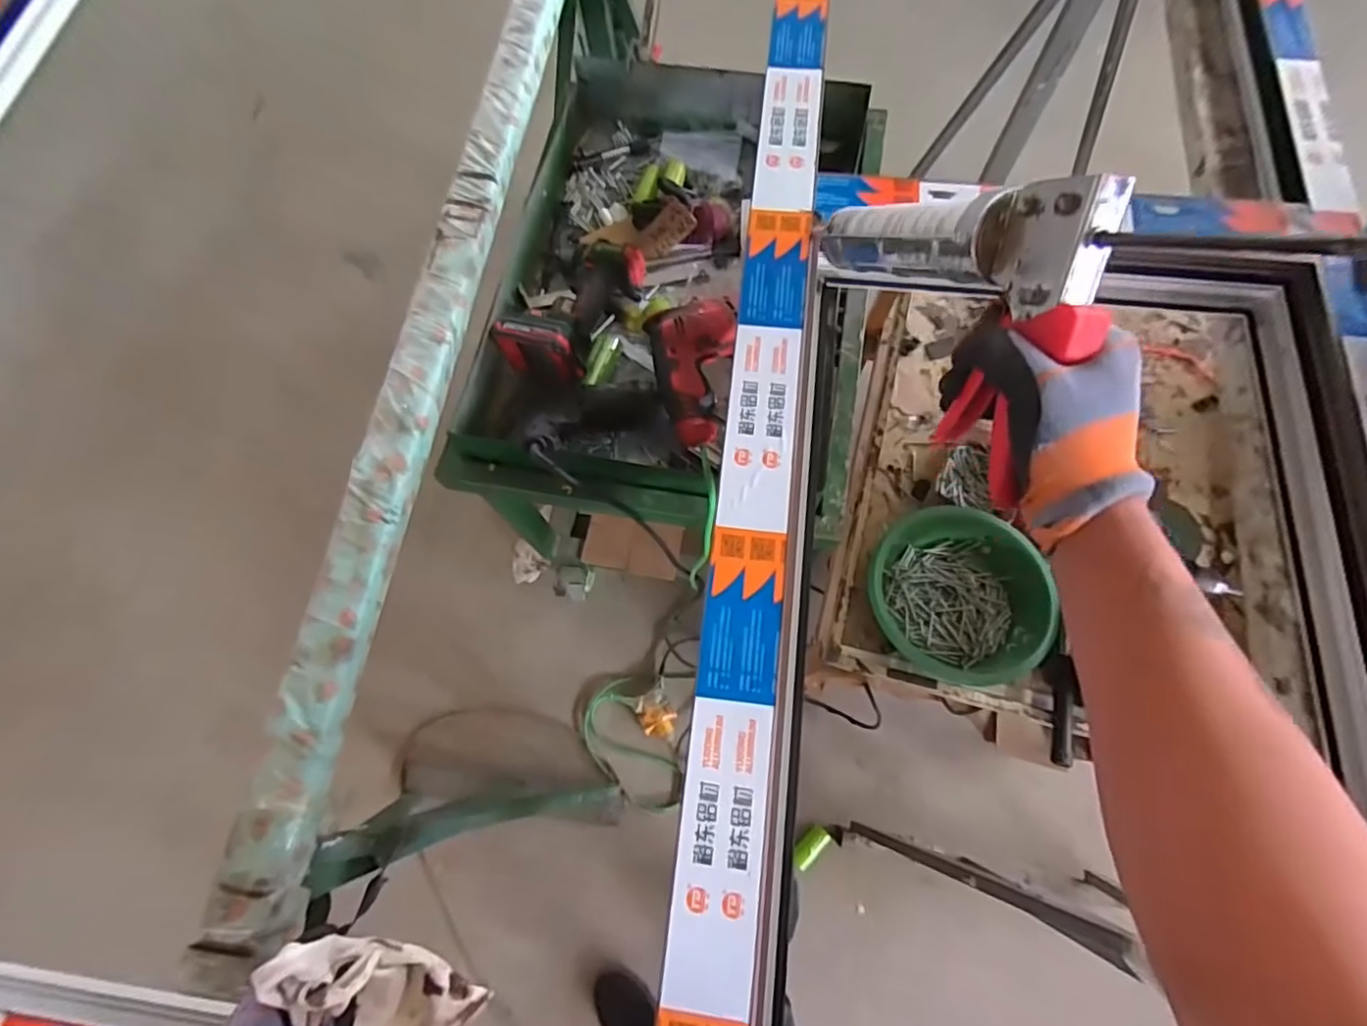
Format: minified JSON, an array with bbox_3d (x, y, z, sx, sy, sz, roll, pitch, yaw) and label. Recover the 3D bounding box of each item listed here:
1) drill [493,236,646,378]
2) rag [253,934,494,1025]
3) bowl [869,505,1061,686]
[{"bbox_3d":[-0.154,-0.286,0.826,0.131,0.079,0.223,22,61,9],"label":"drill"},{"bbox_3d":[-0.233,0.351,0.442,0.070,0.164,0.044,-50,32,-13],"label":"rag"},{"bbox_3d":[0.336,0.107,0.772,0.195,0.070,0.179,-1,72,2],"label":"bowl"}]

